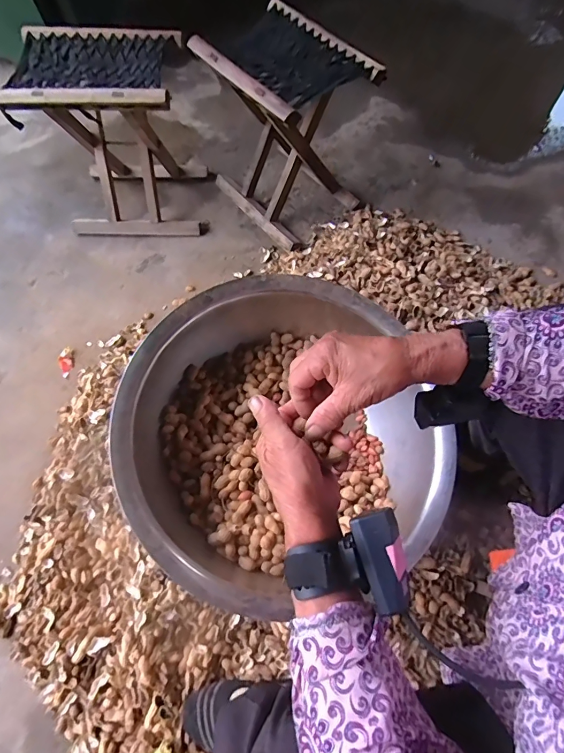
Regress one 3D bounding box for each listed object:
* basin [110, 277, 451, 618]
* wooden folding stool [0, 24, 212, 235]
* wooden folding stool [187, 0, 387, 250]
[{"bbox_3d":[-0.006,0.075,0.588,0.417,0.160,0.415,-1,67,2],"label":"basin"},{"bbox_3d":[-0.357,-0.520,0.878,0.321,0.338,0.254,-1,69,-2],"label":"wooden folding stool"},{"bbox_3d":[0.001,-0.534,0.874,0.213,0.332,0.332,-39,75,-15],"label":"wooden folding stool"}]

